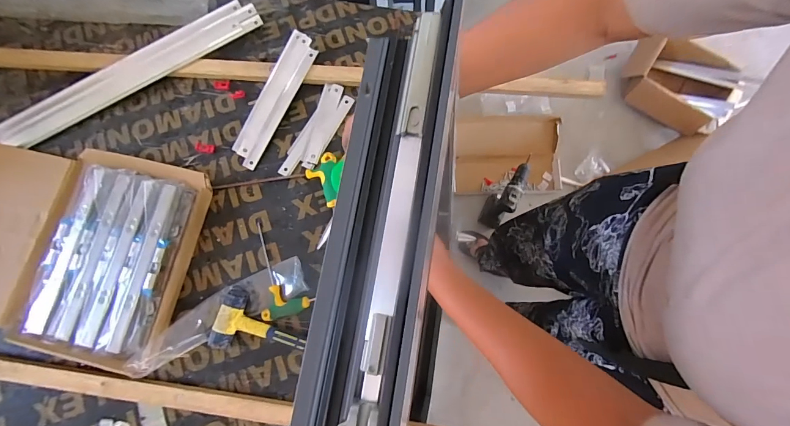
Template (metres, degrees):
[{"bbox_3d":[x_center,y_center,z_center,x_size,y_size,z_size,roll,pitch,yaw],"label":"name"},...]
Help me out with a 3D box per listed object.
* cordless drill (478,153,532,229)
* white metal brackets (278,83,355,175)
[{"bbox_3d":[0.381,-0.058,1.247,0.071,0.256,0.184,18,79,4],"label":"cordless drill"},{"bbox_3d":[-0.124,-0.129,0.565,0.052,0.010,0.166,25,80,5],"label":"white metal brackets"}]

